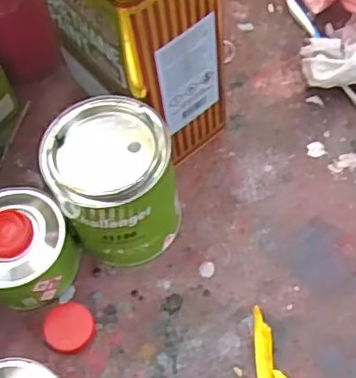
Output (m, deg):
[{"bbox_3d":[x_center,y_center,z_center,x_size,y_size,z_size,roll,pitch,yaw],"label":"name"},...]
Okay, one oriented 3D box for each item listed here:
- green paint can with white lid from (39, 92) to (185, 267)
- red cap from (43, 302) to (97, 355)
[{"bbox_3d":[-0.057,-0.002,0.585,0.108,0.140,0.103,-3,62,5],"label":"green paint can with white lid"},{"bbox_3d":[-0.101,0.129,0.587,0.047,0.014,0.045,-3,62,5],"label":"red cap"}]

